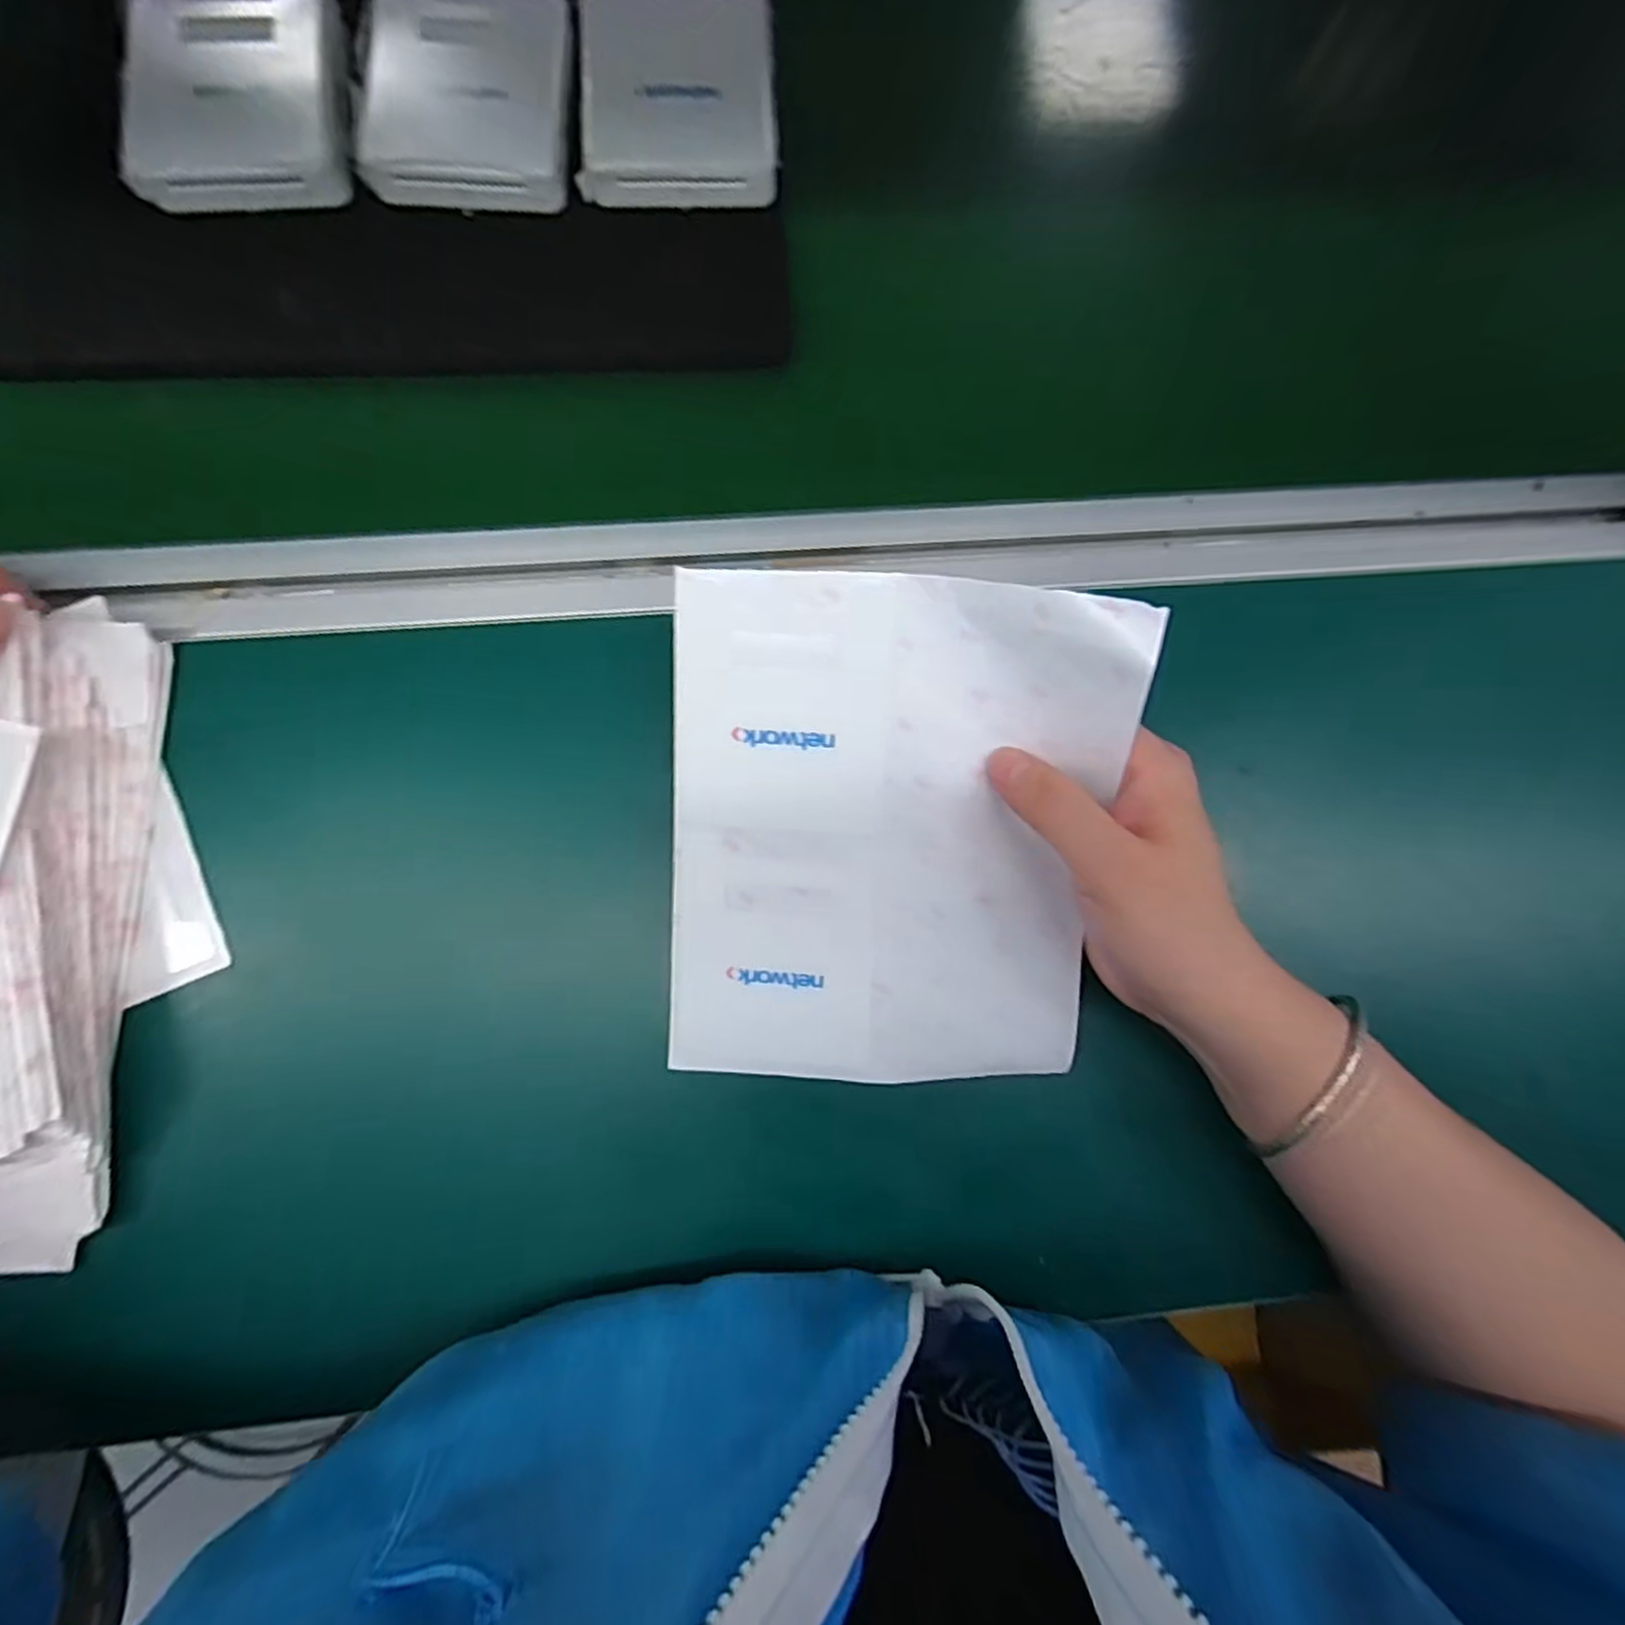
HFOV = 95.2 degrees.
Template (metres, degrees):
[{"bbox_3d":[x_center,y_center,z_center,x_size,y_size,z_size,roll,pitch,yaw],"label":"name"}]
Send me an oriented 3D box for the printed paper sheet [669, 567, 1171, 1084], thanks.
[{"bbox_3d":[0.026,0.013,0.267,0.154,0.029,0.184,3,104,4],"label":"printed paper sheet"}]

